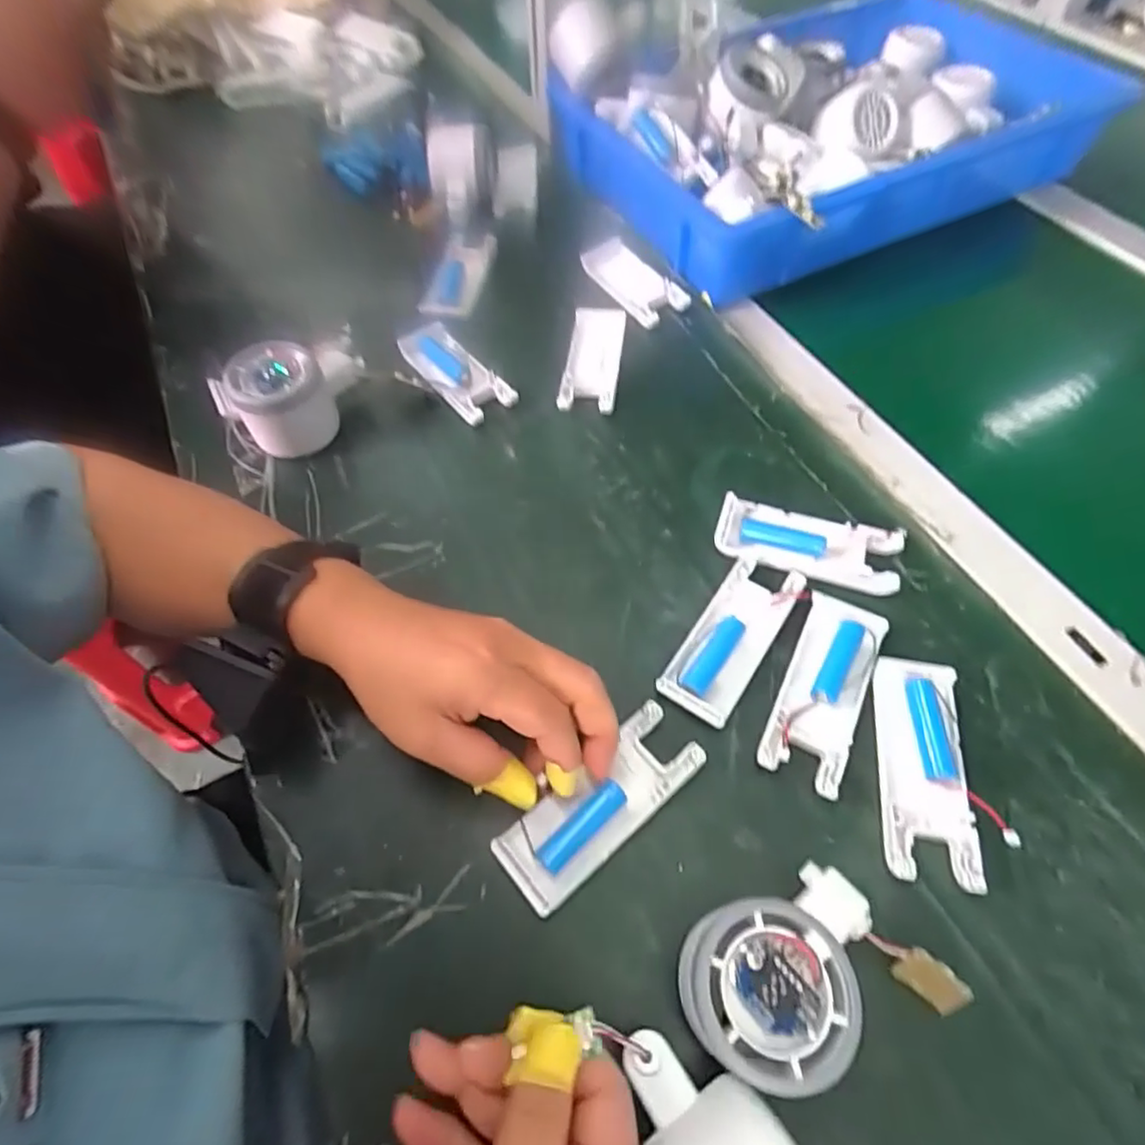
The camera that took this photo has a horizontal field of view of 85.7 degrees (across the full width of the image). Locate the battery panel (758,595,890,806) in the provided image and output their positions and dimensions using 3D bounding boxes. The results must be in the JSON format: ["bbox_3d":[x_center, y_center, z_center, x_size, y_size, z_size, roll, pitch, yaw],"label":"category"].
[{"bbox_3d":[0.133,0.060,0.324,0.041,0.012,0.106,22,61,15],"label":"battery panel"}]

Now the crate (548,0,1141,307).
[{"bbox_3d":[0.223,-0.405,0.560,0.420,0.100,0.297,-28,61,-15],"label":"crate"}]

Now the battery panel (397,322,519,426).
[{"bbox_3d":[-0.089,-0.150,0.465,0.042,0.015,0.106,-34,63,-18],"label":"battery panel"}]

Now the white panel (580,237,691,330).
[{"bbox_3d":[0.046,-0.236,0.502,0.039,0.022,0.100,-33,63,-17],"label":"white panel"}]

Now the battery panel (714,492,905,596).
[{"bbox_3d":[0.143,-0.018,0.378,0.107,0.012,0.043,17,60,12],"label":"battery panel"}]

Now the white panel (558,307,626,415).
[{"bbox_3d":[0.015,-0.160,0.464,0.039,0.018,0.098,6,59,5],"label":"white panel"}]

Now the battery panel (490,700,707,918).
[{"bbox_3d":[0.014,0.111,0.298,0.105,0.013,0.040,-35,63,-20],"label":"battery panel"}]

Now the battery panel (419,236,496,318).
[{"bbox_3d":[-0.099,-0.250,0.522,0.047,0.016,0.095,8,59,7],"label":"battery panel"}]

